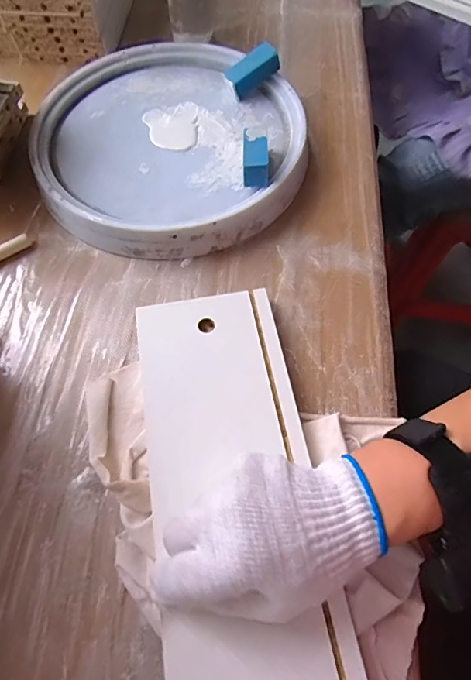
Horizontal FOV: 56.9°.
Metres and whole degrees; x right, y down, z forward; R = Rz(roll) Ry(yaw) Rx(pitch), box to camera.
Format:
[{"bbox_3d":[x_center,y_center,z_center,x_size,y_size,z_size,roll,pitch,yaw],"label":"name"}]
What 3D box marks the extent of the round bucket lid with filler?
[{"bbox_3d":[-0.068,-0.218,0.473,0.281,0.051,0.285,-1,63,3],"label":"round bucket lid with filler"}]

